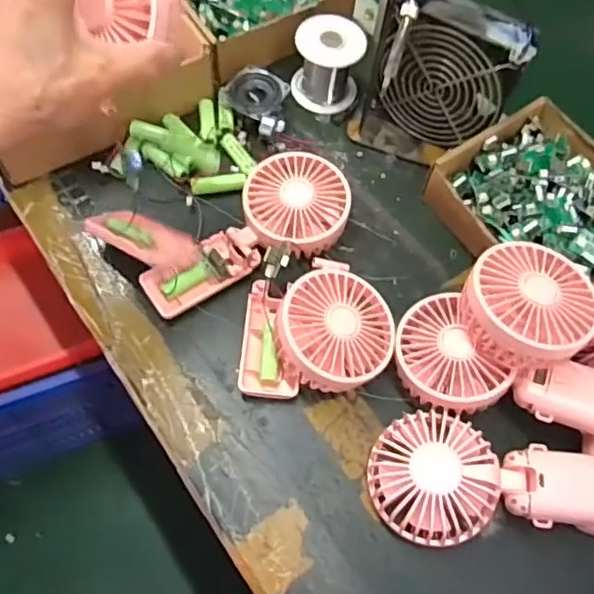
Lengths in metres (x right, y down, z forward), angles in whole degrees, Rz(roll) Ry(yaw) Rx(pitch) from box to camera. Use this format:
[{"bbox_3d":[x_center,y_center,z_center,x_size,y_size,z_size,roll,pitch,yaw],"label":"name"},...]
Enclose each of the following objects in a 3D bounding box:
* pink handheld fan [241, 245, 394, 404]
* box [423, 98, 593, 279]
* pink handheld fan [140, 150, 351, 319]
[{"bbox_3d":[0.016,0.021,0.459,0.112,0.061,0.105,4,63,-1],"label":"pink handheld fan"},{"bbox_3d":[0.212,-0.073,0.519,0.154,0.058,0.168,-27,67,-16],"label":"box"},{"bbox_3d":[-0.040,-0.049,0.504,0.189,0.053,0.088,-37,70,-5],"label":"pink handheld fan"}]

